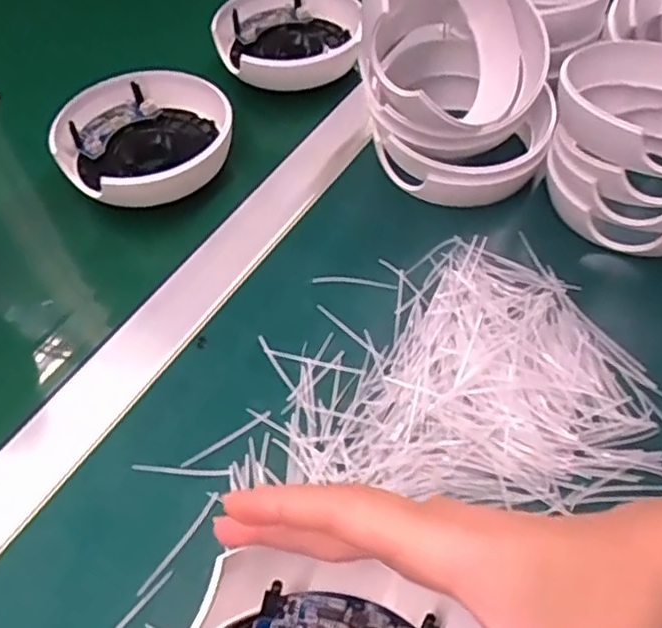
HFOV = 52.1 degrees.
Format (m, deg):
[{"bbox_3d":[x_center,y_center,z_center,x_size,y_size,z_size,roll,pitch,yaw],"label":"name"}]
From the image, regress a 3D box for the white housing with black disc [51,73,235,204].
[{"bbox_3d":[-0.126,-0.118,0.464,0.114,0.036,0.101,-25,57,-17],"label":"white housing with black disc"}]

